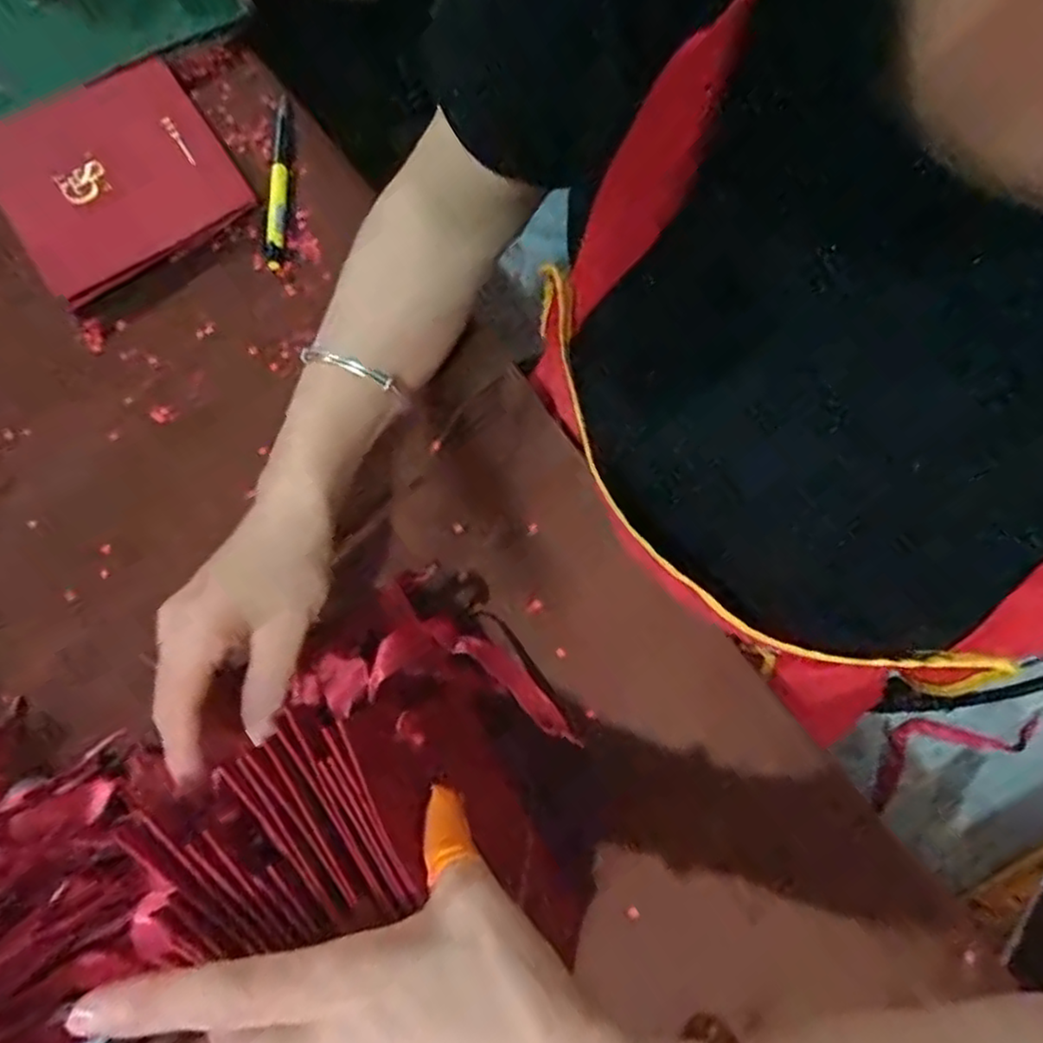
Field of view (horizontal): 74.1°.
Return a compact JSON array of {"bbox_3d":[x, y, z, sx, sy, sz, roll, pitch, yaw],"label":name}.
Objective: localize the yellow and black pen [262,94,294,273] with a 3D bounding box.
[{"bbox_3d":[-0.159,-0.226,0.456,0.016,0.012,0.129,-1,77,1],"label":"yellow and black pen"}]

